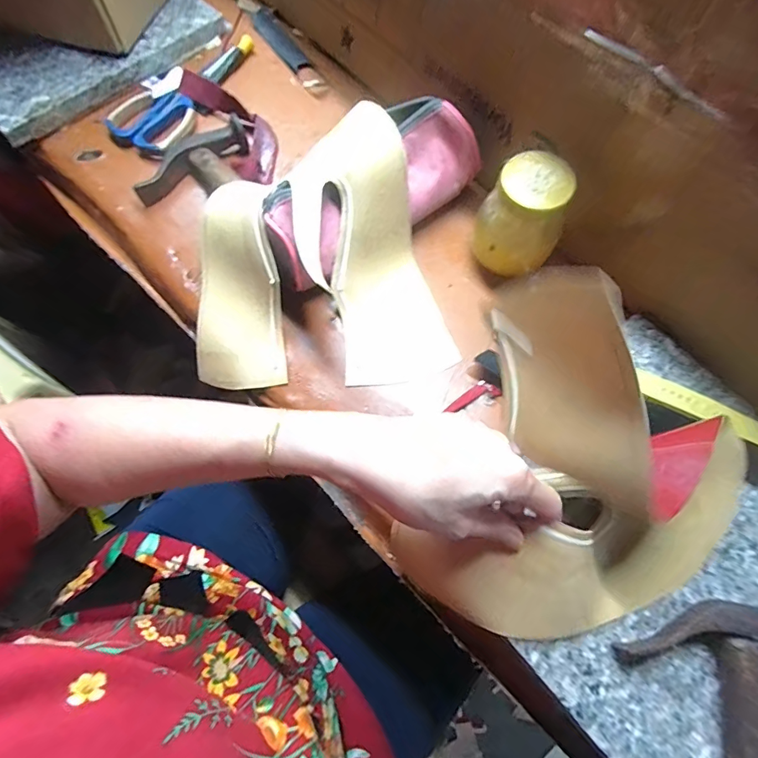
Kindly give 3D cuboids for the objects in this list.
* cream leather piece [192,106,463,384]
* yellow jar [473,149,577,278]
[{"bbox_3d":[-0.055,-0.103,0.369,0.216,0.091,0.210,-5,71,-4],"label":"cream leather piece"},{"bbox_3d":[0.115,-0.136,0.355,0.062,0.073,0.055,10,70,3],"label":"yellow jar"}]

